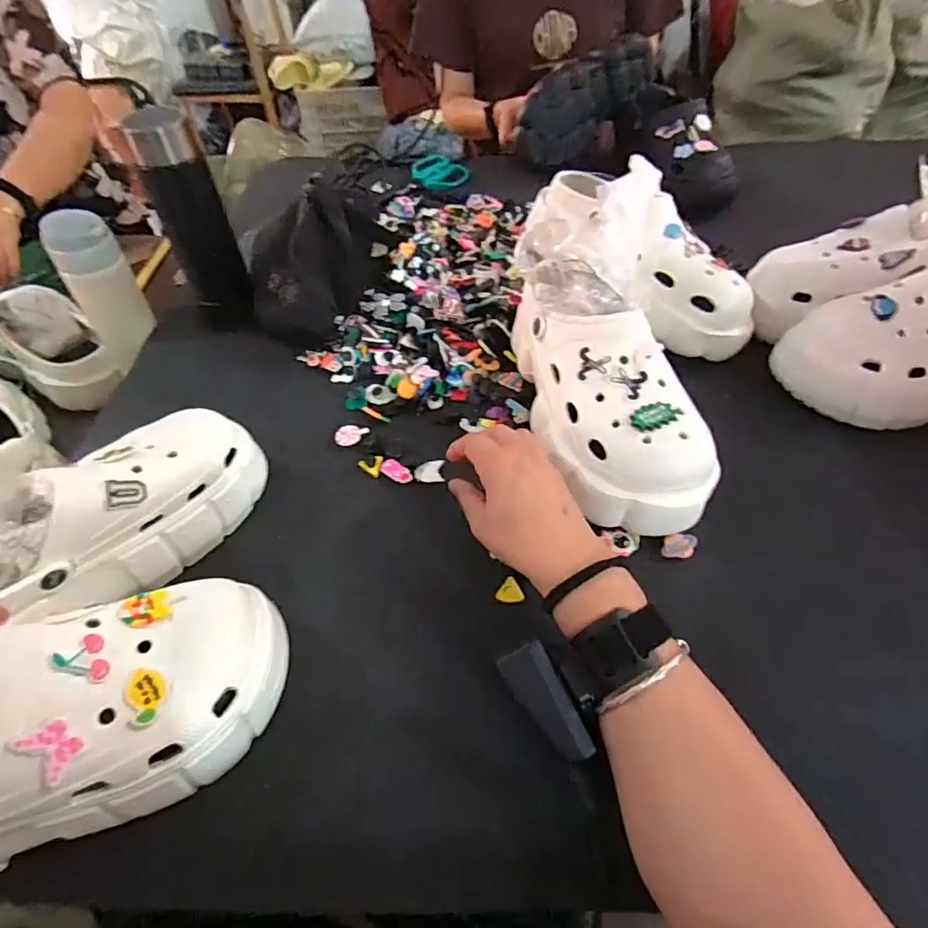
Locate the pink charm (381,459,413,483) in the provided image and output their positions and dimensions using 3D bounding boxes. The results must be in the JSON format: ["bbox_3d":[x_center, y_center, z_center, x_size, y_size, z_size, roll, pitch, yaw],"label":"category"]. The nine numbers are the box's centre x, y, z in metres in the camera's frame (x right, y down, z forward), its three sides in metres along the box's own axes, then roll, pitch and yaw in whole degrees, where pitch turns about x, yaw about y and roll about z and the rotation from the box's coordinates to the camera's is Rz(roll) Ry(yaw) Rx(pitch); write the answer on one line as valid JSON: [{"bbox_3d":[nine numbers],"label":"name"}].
[{"bbox_3d":[-0.060,0.006,0.474,0.033,0.004,0.016,33,59,26],"label":"pink charm"}]

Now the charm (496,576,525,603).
[{"bbox_3d":[0.034,0.093,0.400,0.021,0.004,0.021,-2,51,1],"label":"charm"}]

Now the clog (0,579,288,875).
[{"bbox_3d":[-0.213,0.138,0.291,0.213,0.088,0.100,-19,53,-13],"label":"clog"}]

